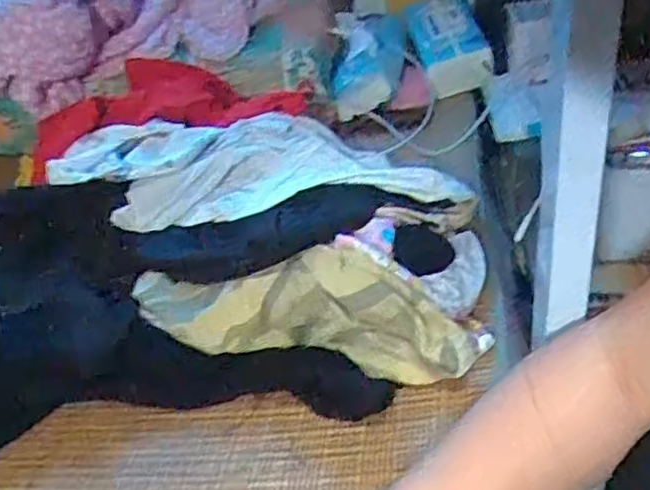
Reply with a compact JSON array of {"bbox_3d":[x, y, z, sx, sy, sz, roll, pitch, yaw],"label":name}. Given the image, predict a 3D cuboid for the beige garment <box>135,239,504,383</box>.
[{"bbox_3d":[-0.028,0.052,0.584,0.321,0.075,0.072,5,36,18],"label":"beige garment"}]

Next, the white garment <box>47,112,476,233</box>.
[{"bbox_3d":[-0.076,-0.082,0.735,0.436,0.056,0.157,-5,35,4],"label":"white garment"}]

